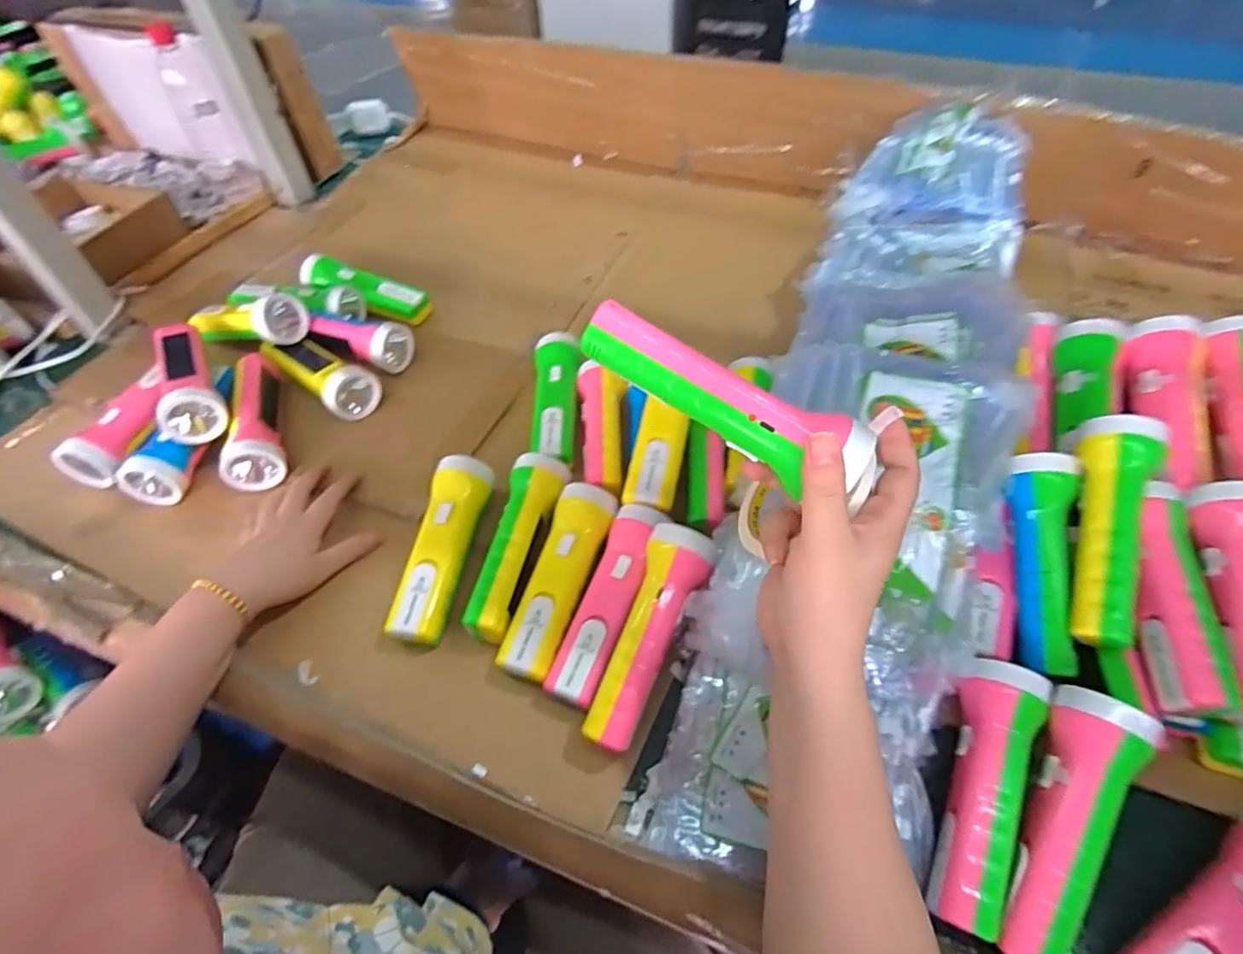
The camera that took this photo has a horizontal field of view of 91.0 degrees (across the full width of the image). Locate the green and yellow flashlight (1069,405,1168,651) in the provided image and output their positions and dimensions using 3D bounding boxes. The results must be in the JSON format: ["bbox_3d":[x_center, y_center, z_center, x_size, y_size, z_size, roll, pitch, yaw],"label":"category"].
[{"bbox_3d":[0.355,0.037,0.438,0.055,0.041,0.166,14,76,13],"label":"green and yellow flashlight"}]

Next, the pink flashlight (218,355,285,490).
[{"bbox_3d":[-0.375,-0.060,0.624,0.049,0.047,0.155,-15,52,-10],"label":"pink flashlight"}]

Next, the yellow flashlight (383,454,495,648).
[{"bbox_3d":[-0.156,0.061,0.525,0.052,0.052,0.167,8,51,8],"label":"yellow flashlight"}]

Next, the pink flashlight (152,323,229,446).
[{"bbox_3d":[-0.447,-0.099,0.624,0.055,0.059,0.160,-27,55,-19],"label":"pink flashlight"}]

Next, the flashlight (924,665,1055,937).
[{"bbox_3d":[0.231,0.197,0.389,0.048,0.041,0.160,20,66,17],"label":"flashlight"}]

